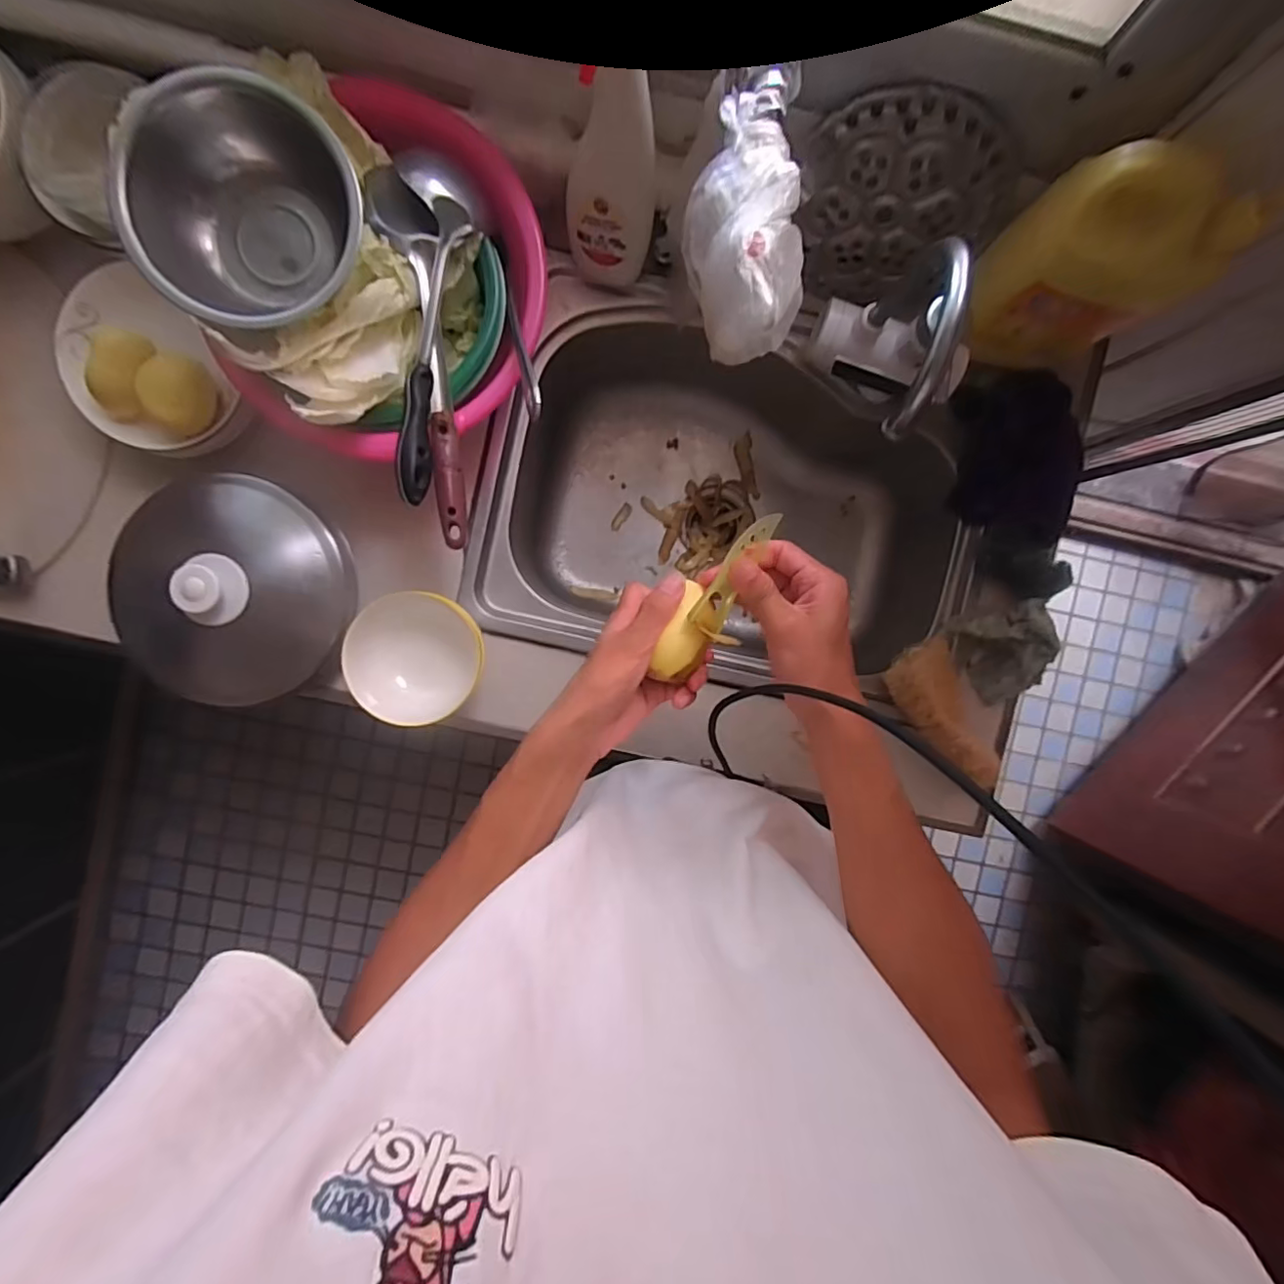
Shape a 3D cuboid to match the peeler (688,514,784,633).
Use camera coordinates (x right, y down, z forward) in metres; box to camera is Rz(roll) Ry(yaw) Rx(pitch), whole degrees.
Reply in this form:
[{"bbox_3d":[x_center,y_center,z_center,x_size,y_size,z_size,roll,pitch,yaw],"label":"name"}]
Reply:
[{"bbox_3d":[0.068,-0.052,0.421,0.026,0.018,0.100,32,83,-3],"label":"peeler"}]

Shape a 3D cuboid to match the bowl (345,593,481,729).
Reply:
[{"bbox_3d":[-0.226,0.013,0.584,0.110,0.073,0.127,36,91,-3],"label":"bowl"}]

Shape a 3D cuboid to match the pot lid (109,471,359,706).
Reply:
[{"bbox_3d":[-0.410,-0.055,0.573,0.225,0.078,0.214,0,93,-2],"label":"pot lid"}]

